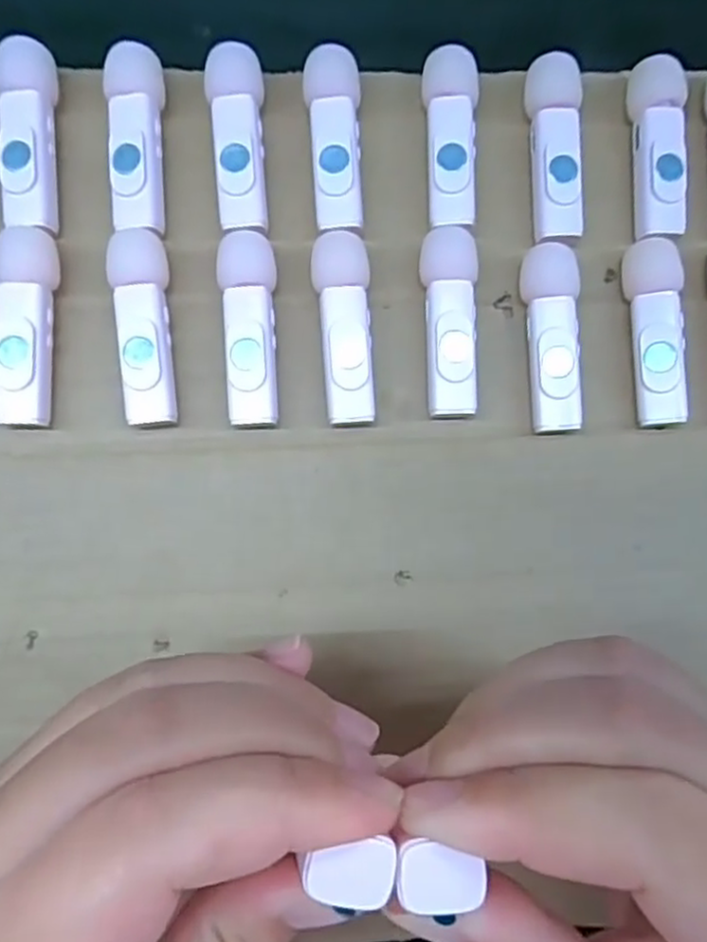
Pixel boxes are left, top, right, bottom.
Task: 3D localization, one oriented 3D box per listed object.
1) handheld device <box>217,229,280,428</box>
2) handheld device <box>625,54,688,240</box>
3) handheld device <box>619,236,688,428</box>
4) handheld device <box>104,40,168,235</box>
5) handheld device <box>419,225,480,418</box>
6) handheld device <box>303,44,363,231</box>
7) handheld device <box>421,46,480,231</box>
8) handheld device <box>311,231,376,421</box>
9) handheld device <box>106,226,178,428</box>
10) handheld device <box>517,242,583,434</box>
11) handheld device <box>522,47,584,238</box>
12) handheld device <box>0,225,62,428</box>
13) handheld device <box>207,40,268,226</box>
[{"bbox_3d":[-0.035,-0.046,0.238,0.018,0.016,0.064,-1,79,-4],"label":"handheld device"},{"bbox_3d":[0.108,-0.114,0.255,0.017,0.016,0.065,1,79,-4],"label":"handheld device"},{"bbox_3d":[0.104,-0.048,0.248,0.016,0.017,0.064,0,79,-4],"label":"handheld device"},{"bbox_3d":[-0.073,-0.110,0.240,0.017,0.018,0.061,0,79,-4],"label":"handheld device"},{"bbox_3d":[0.033,-0.050,0.243,0.018,0.016,0.063,-3,80,-5],"label":"handheld device"},{"bbox_3d":[-0.006,-0.113,0.247,0.018,0.016,0.062,-5,80,-5],"label":"handheld device"},{"bbox_3d":[0.033,-0.115,0.250,0.018,0.016,0.062,2,79,-4],"label":"handheld device"},{"bbox_3d":[-0.003,-0.048,0.241,0.018,0.016,0.064,-5,80,-5],"label":"handheld device"},{"bbox_3d":[-0.069,-0.047,0.236,0.018,0.016,0.064,-4,80,-5],"label":"handheld device"},{"bbox_3d":[0.068,-0.045,0.245,0.018,0.017,0.064,-1,79,-4],"label":"handheld device"},{"bbox_3d":[0.071,-0.113,0.253,0.017,0.015,0.065,-1,79,-4],"label":"handheld device"},{"bbox_3d":[-0.107,-0.046,0.232,0.017,0.017,0.063,2,79,-4],"label":"handheld device"},{"bbox_3d":[-0.038,-0.112,0.245,0.018,0.017,0.063,-5,80,-5],"label":"handheld device"}]

